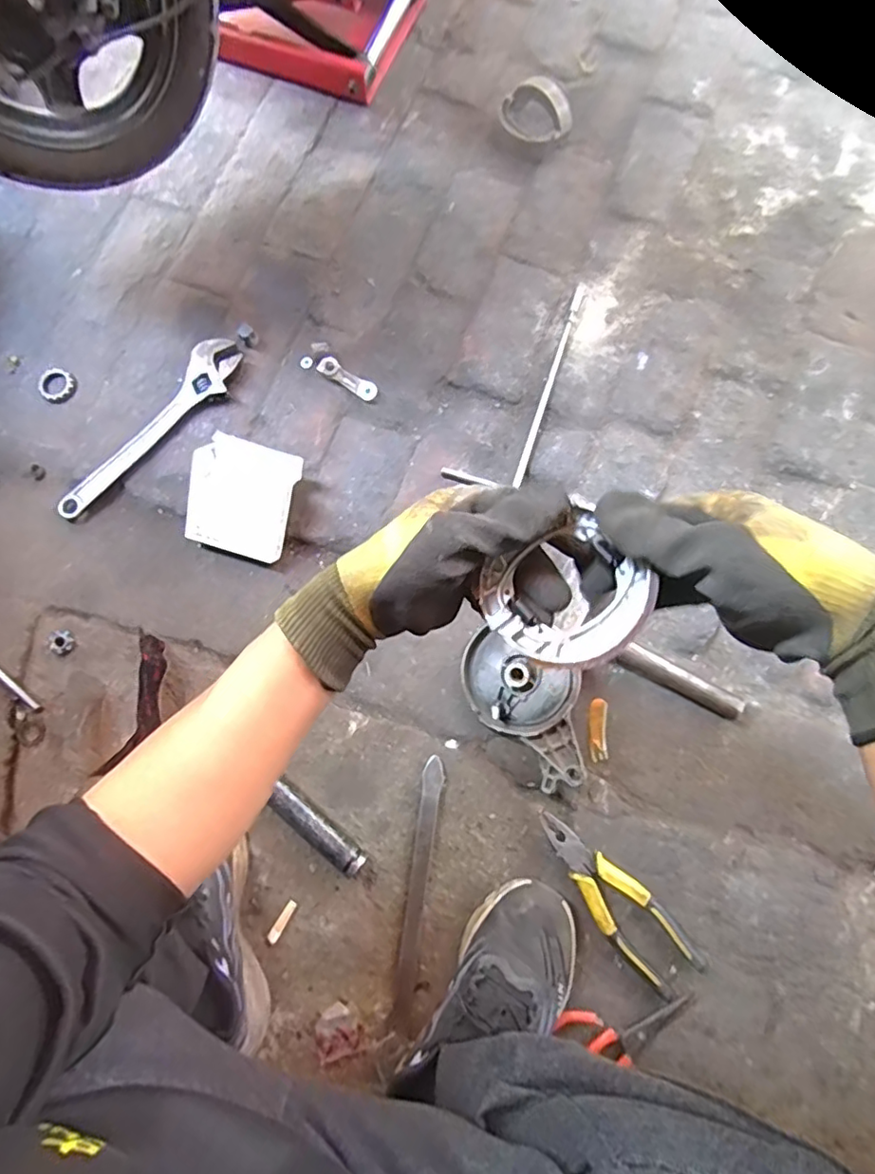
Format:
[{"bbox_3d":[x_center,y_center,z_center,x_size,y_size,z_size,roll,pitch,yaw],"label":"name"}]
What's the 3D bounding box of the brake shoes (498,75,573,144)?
[{"bbox_3d":[0.135,-0.653,0.800,0.101,0.037,0.087,6,79,1],"label":"brake shoes"}]

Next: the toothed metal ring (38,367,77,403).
[{"bbox_3d":[-0.475,-0.252,0.729,0.042,0.006,0.043,0,79,0],"label":"toothed metal ring"}]

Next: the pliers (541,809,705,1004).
[{"bbox_3d":[0.174,0.309,0.580,0.057,0.022,0.195,-43,80,-7],"label":"pliers"}]

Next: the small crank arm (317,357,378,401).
[{"bbox_3d":[-0.109,-0.257,0.723,0.075,0.019,0.022,33,80,6],"label":"small crank arm"}]

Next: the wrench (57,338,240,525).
[{"bbox_3d":[-0.345,-0.189,0.709,0.058,0.023,0.282,37,81,7],"label":"wrench"}]

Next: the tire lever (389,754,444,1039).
[{"bbox_3d":[-0.019,0.309,0.601,0.022,0.011,0.254,8,79,2],"label":"tire lever"}]

